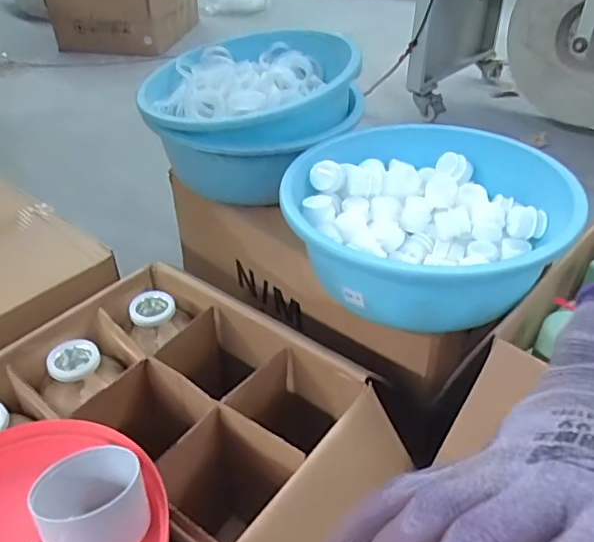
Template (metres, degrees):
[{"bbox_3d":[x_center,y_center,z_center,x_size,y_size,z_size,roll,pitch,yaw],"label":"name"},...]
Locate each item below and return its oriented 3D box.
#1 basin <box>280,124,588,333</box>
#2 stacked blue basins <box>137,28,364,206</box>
[{"bbox_3d":[0.162,-0.062,0.729,0.341,0.121,0.335,1,38,-1],"label":"basin"},{"bbox_3d":[-0.075,-0.256,0.940,0.352,0.181,0.296,3,38,2],"label":"stacked blue basins"}]

